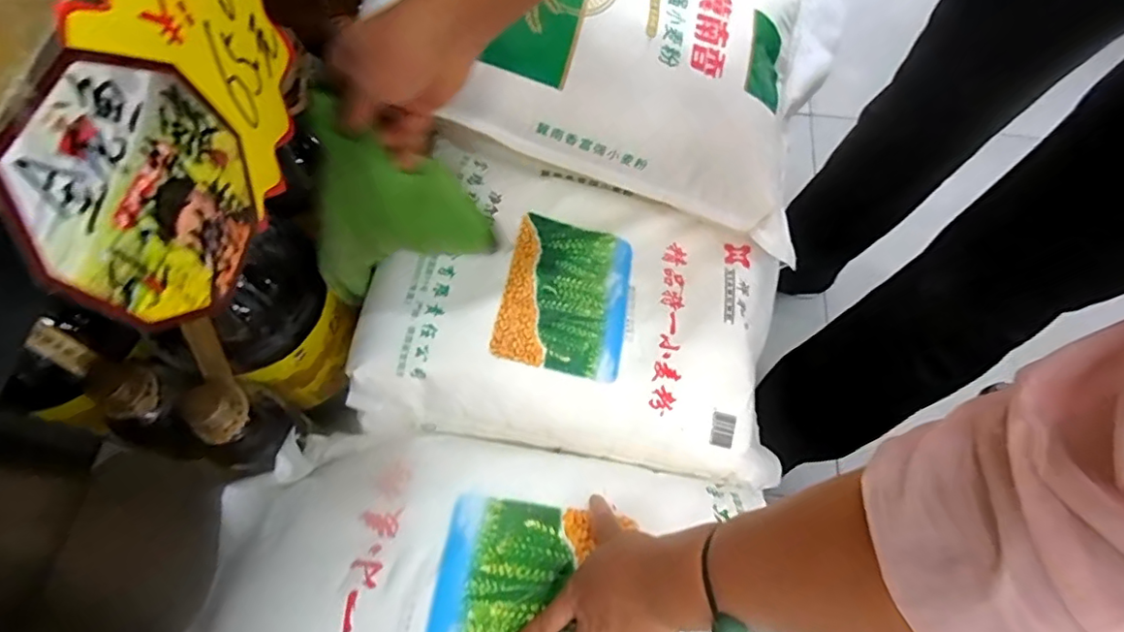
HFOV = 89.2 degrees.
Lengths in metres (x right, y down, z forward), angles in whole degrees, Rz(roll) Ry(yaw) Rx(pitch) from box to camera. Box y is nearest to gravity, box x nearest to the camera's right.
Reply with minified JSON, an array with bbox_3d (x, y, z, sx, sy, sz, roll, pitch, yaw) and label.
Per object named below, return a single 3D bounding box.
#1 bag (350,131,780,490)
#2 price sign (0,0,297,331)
[{"bbox_3d":[0.024,-0.009,0.552,0.385,0.093,0.260,8,68,2],"label":"bag"},{"bbox_3d":[-0.152,-0.078,0.232,0.007,0.099,0.162,-1,71,16],"label":"price sign"}]

